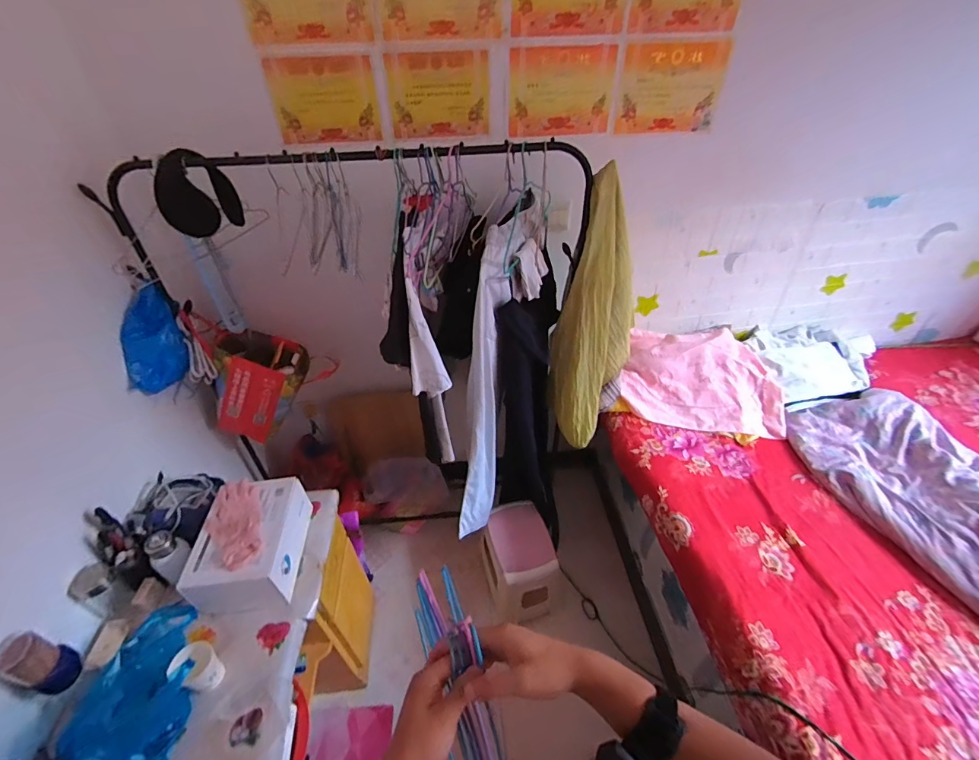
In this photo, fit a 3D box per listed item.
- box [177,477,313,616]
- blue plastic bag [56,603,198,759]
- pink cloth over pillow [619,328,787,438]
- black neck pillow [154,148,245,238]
[{"bbox_3d":[-0.529,0.379,0.973,0.179,0.122,0.294,-4,40,-3],"label":"box"},{"bbox_3d":[-0.624,0.559,0.779,0.188,0.108,0.275,6,40,9],"label":"blue plastic bag"},{"bbox_3d":[0.734,-0.008,1.480,0.530,0.177,0.343,7,41,10],"label":"pink cloth over pillow"},{"bbox_3d":[-0.649,-0.414,0.946,0.150,0.152,0.076,-20,43,-21],"label":"black neck pillow"}]

